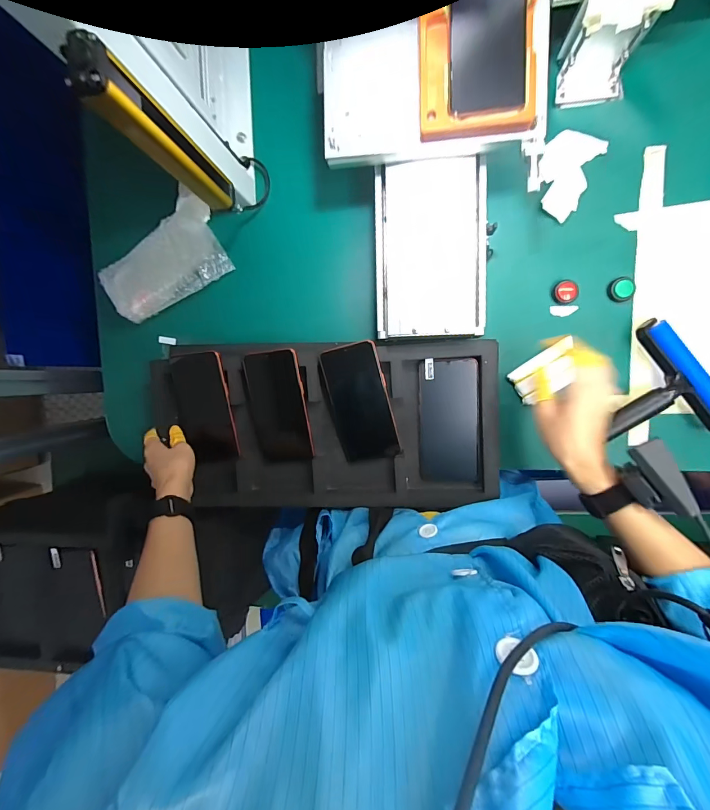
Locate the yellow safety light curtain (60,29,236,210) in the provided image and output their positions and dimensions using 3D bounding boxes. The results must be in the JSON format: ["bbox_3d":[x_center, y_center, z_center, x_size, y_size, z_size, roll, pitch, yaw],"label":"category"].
[{"bbox_3d":[-0.167,-0.233,0.335,0.040,0.195,0.029,-32,91,6],"label":"yellow safety light curtain"}]

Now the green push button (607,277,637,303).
[{"bbox_3d":[0.351,-0.152,0.491,0.032,0.009,0.031,0,94,5],"label":"green push button"}]

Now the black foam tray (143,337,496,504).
[{"bbox_3d":[-0.050,0.031,0.522,0.468,0.051,0.229,0,94,8],"label":"black foam tray"}]

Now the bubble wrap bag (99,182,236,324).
[{"bbox_3d":[-0.293,-0.219,0.568,0.186,0.038,0.128,-24,92,6],"label":"bubble wrap bag"}]

